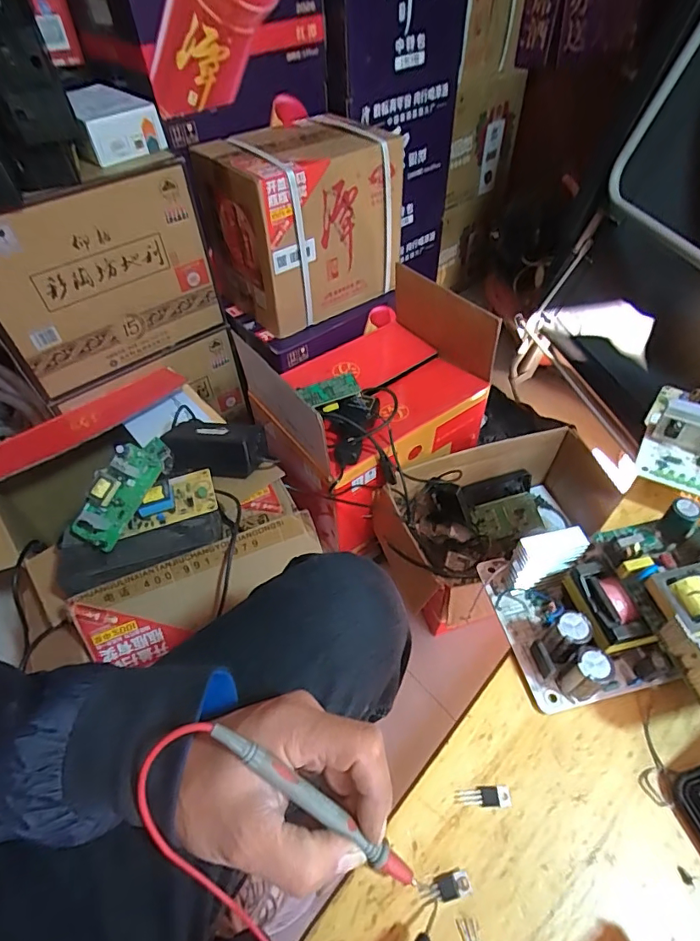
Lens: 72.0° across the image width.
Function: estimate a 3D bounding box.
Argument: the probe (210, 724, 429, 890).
[{"bbox_3d":[-0.013,0.173,0.244,0.139,0.014,0.009,41,58,-5],"label":"probe"}]

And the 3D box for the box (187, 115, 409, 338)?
[{"bbox_3d":[-0.091,-0.485,0.959,0.238,0.292,0.342,37,60,28],"label":"box"}]

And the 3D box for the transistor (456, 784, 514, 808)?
[{"bbox_3d":[0.078,0.190,0.280,0.031,0.004,0.010,-5,50,-2],"label":"transistor"}]

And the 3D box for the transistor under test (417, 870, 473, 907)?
[{"bbox_3d":[0.050,0.221,0.255,0.027,0.004,0.010,-17,51,0],"label":"transistor under test"}]

